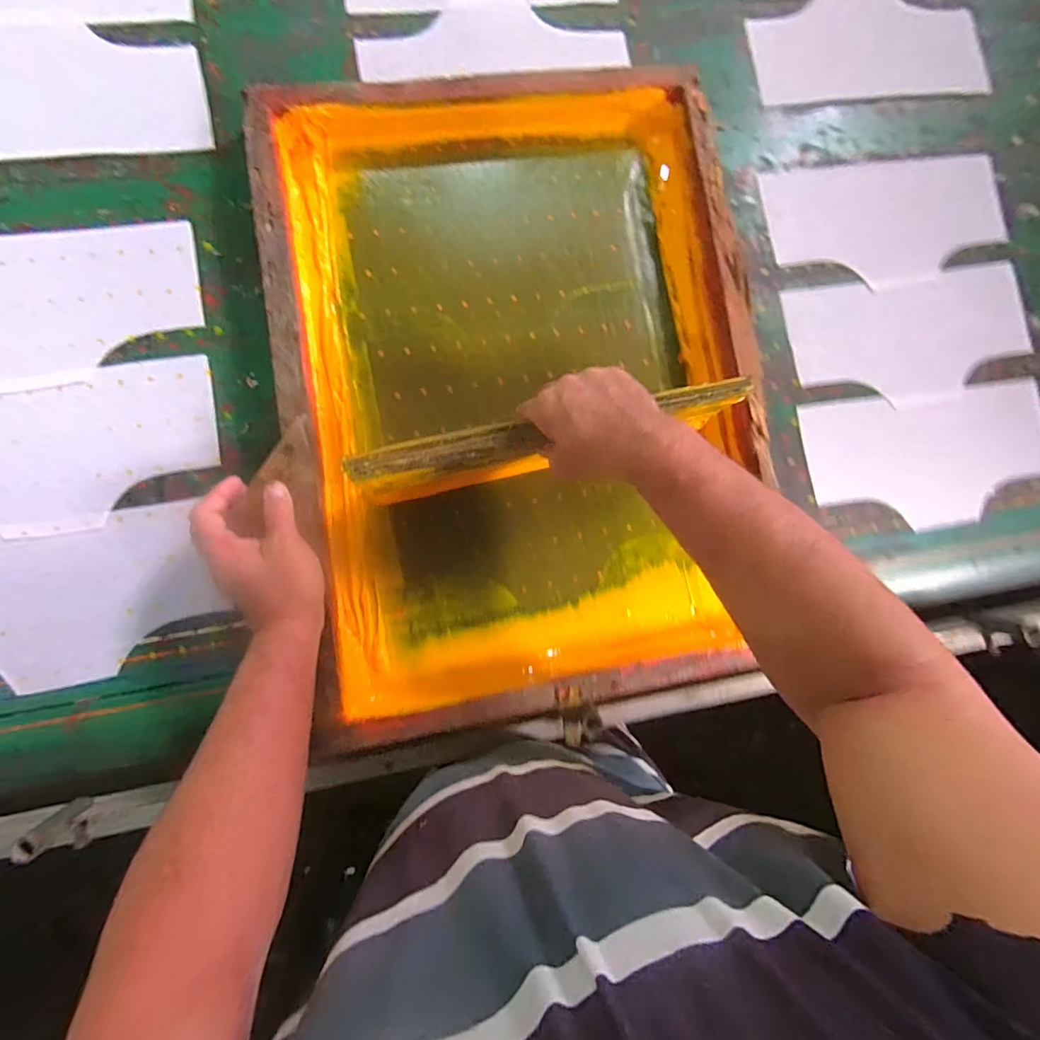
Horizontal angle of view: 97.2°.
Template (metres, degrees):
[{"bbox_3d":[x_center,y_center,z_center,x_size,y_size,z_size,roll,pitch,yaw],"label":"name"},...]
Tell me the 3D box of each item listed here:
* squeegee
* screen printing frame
[{"bbox_3d":[0.030,-0.077,0.466,0.371,0.121,0.033,-13,86,-5],"label":"squeegee"},{"bbox_3d":[0.010,-0.152,0.510,0.503,0.055,0.680,-7,85,-6],"label":"screen printing frame"}]

